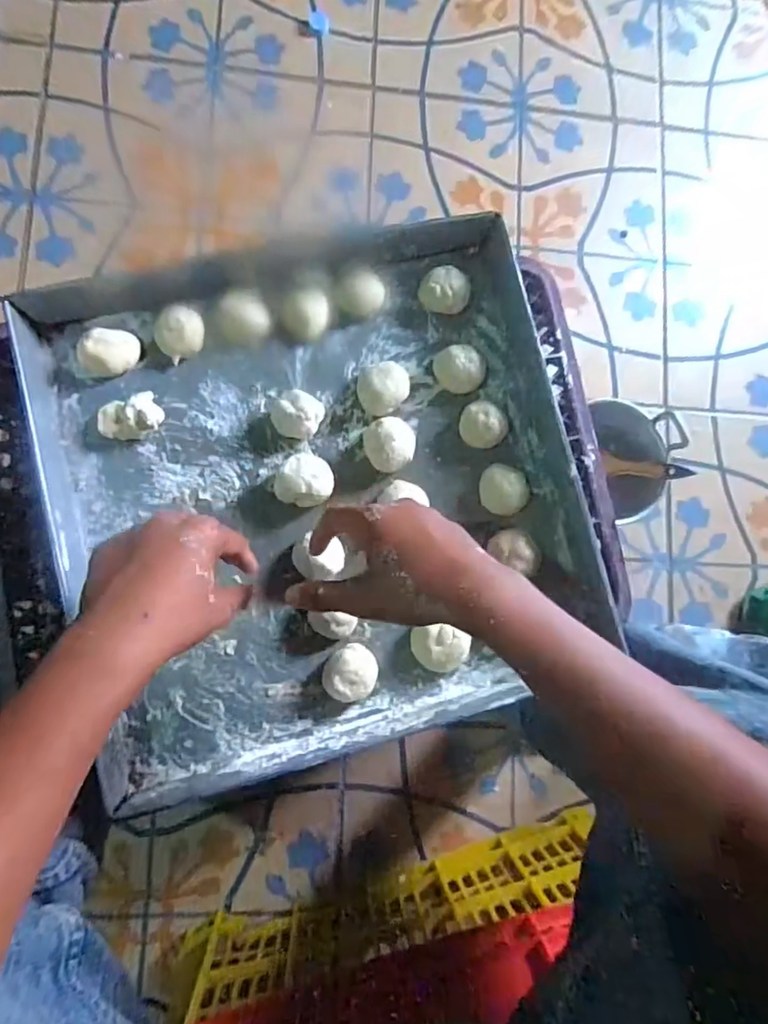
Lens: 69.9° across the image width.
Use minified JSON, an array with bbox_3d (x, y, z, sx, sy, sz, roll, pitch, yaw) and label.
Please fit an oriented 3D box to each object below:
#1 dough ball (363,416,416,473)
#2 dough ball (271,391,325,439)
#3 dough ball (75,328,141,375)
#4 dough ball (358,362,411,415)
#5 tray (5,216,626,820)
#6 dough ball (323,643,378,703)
[{"bbox_3d":[0.006,-0.066,0.534,0.049,0.030,0.054,0,84,-5],"label":"dough ball"},{"bbox_3d":[-0.085,-0.095,0.525,0.050,0.028,0.041,24,82,-3],"label":"dough ball"},{"bbox_3d":[-0.257,-0.149,0.513,0.050,0.024,0.045,11,83,-4],"label":"dough ball"},{"bbox_3d":[0.000,-0.122,0.534,0.048,0.033,0.057,15,83,-4],"label":"dough ball"},{"bbox_3d":[-0.064,-0.029,0.520,0.491,0.056,0.481,-14,87,-8],"label":"tray"},{"bbox_3d":[-0.031,0.146,0.503,0.046,0.029,0.050,1,84,-5],"label":"dough ball"}]

